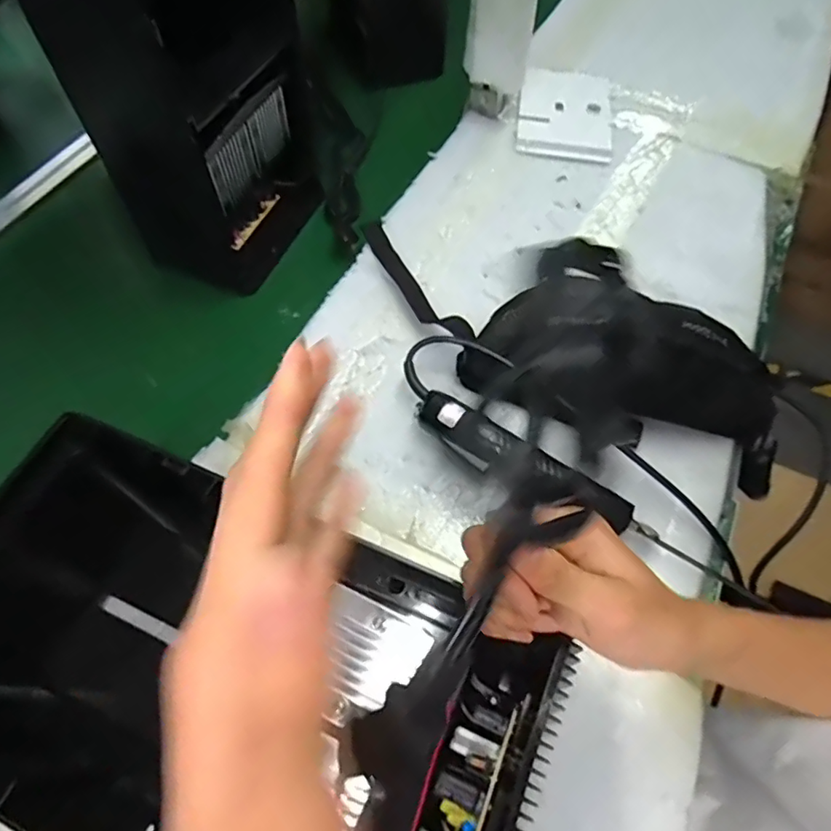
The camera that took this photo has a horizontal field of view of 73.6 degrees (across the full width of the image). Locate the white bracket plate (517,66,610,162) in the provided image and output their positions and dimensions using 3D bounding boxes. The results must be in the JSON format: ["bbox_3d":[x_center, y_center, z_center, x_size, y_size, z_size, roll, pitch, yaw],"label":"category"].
[{"bbox_3d":[0.205,-0.414,0.759,0.126,0.015,0.196,9,61,4],"label":"white bracket plate"}]

